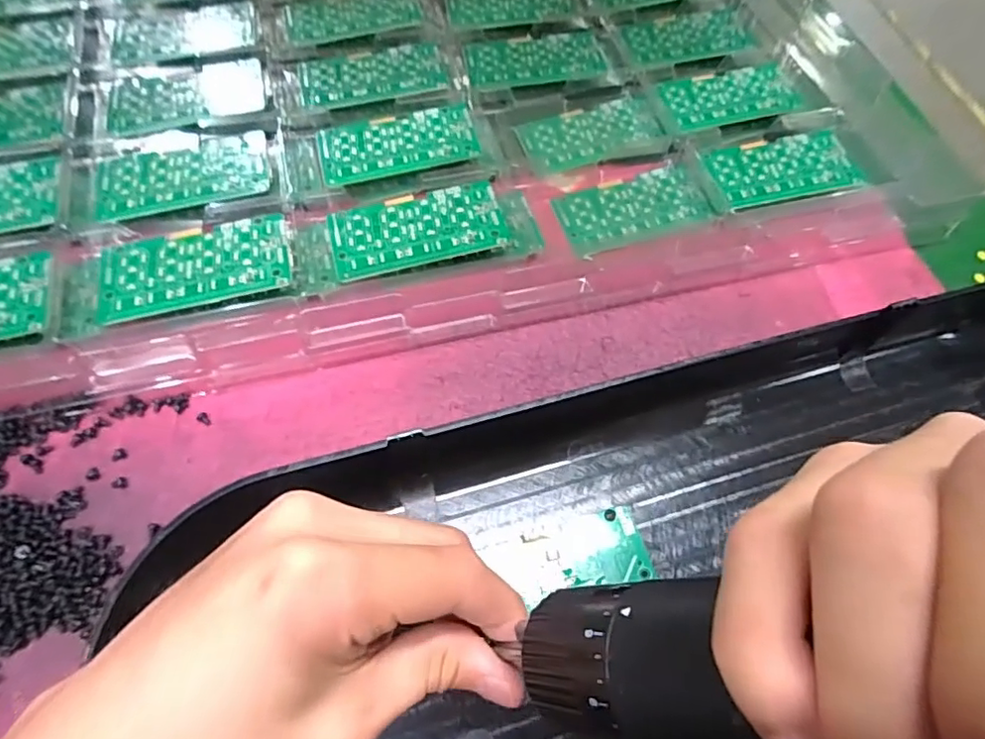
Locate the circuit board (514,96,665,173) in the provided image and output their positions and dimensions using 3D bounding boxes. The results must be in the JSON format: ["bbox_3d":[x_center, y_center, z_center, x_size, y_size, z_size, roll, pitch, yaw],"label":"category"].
[{"bbox_3d":[0.066,-0.159,0.389,0.090,0.004,0.044,-18,66,-5],"label":"circuit board"}]

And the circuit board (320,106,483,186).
[{"bbox_3d":[-0.057,-0.138,0.352,0.094,0.005,0.048,-13,64,-10],"label":"circuit board"}]

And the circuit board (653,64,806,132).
[{"bbox_3d":[0.162,-0.184,0.390,0.086,0.005,0.049,-9,63,-8],"label":"circuit board"}]

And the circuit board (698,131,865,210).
[{"bbox_3d":[0.181,-0.125,0.360,0.087,0.004,0.048,-12,65,-4],"label":"circuit board"}]

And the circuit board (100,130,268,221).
[{"bbox_3d":[-0.176,-0.114,0.330,0.093,0.004,0.048,-11,63,-9],"label":"circuit board"}]

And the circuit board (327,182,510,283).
[{"bbox_3d":[-0.041,-0.079,0.321,0.094,0.007,0.049,-13,64,-10],"label":"circuit board"}]

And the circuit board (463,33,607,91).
[{"bbox_3d":[0.030,-0.214,0.400,0.094,0.004,0.053,-9,63,-8],"label":"circuit board"}]

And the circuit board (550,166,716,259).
[{"bbox_3d":[0.086,-0.098,0.355,0.089,0.004,0.048,-16,65,-5],"label":"circuit board"}]

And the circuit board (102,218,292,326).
[{"bbox_3d":[-0.154,-0.055,0.300,0.093,0.007,0.045,-12,64,-10],"label":"circuit board"}]

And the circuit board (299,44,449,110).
[{"bbox_3d":[-0.078,-0.195,0.382,0.092,0.004,0.049,-11,63,-9],"label":"circuit board"}]

